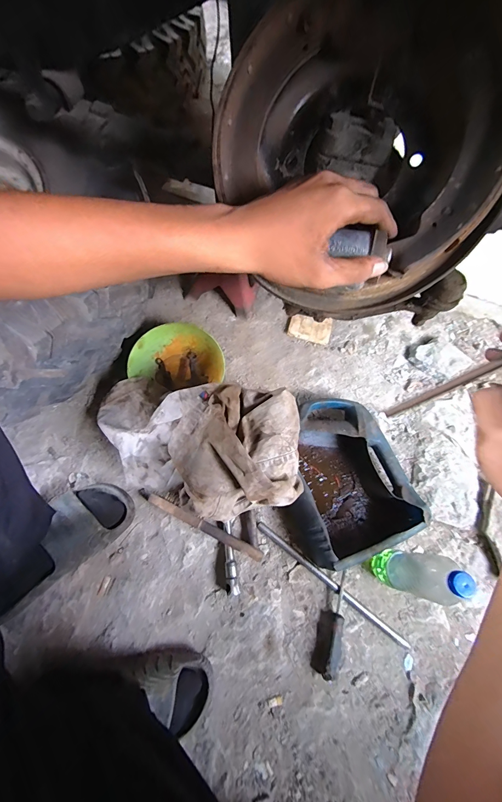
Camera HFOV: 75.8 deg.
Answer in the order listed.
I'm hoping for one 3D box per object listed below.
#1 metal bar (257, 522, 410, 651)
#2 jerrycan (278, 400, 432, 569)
[{"bbox_3d":[0.152,0.345,0.614,0.343,0.020,0.017,37,69,9],"label":"metal bar"},{"bbox_3d":[0.175,0.145,0.652,0.245,0.082,0.300,-19,71,-13],"label":"jerrycan"}]

